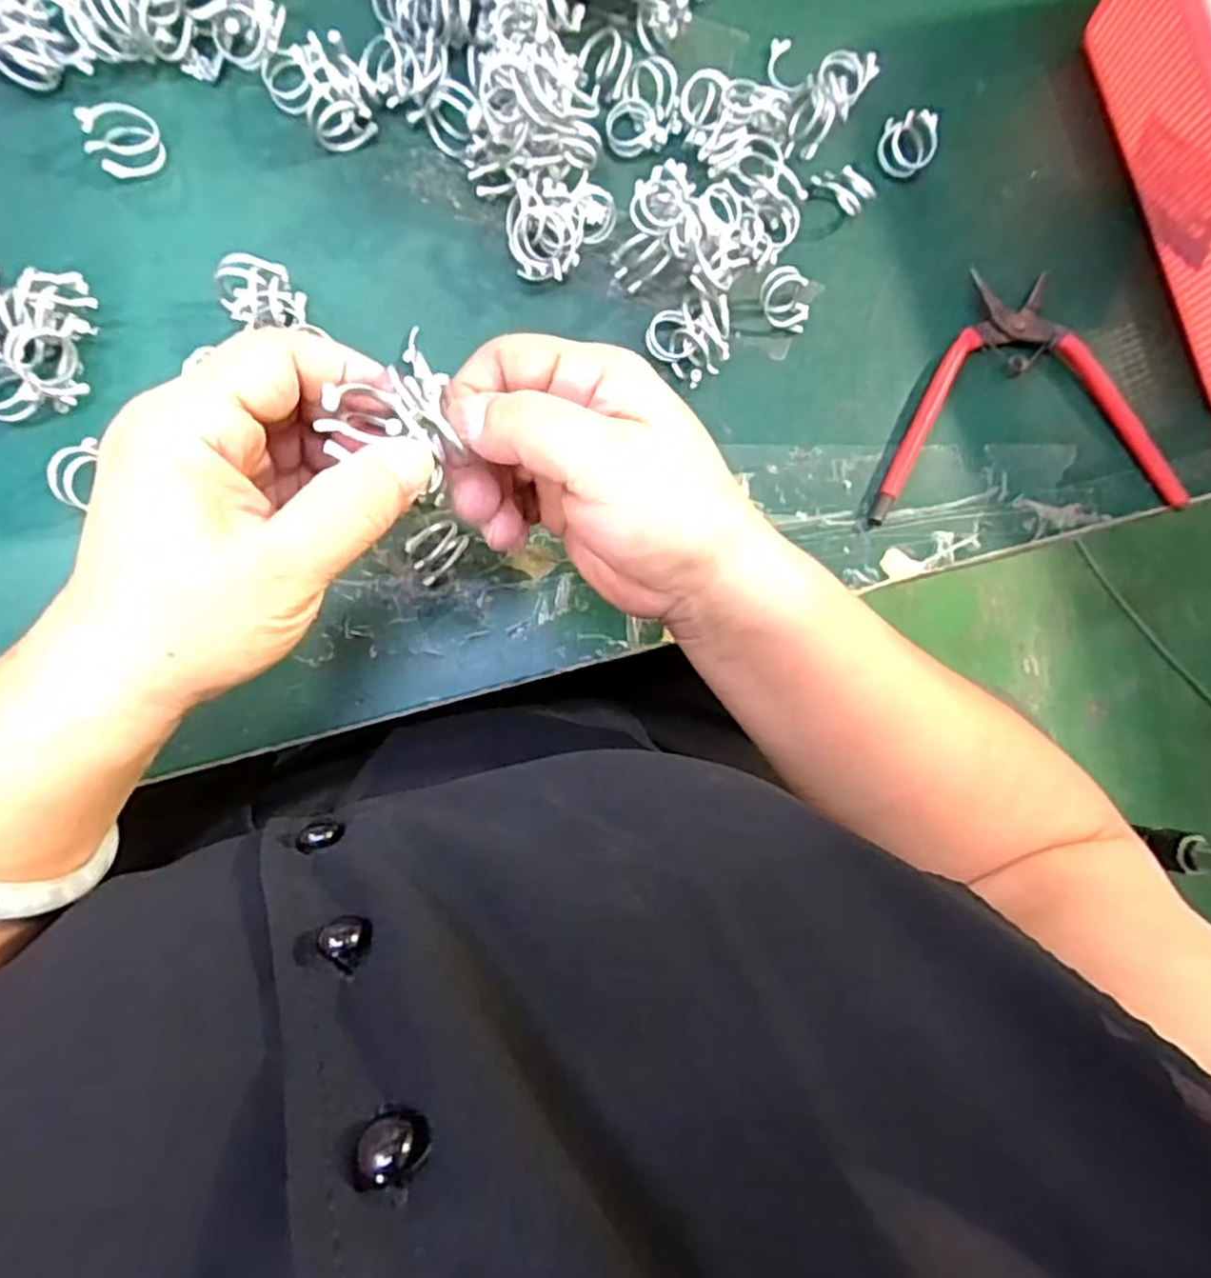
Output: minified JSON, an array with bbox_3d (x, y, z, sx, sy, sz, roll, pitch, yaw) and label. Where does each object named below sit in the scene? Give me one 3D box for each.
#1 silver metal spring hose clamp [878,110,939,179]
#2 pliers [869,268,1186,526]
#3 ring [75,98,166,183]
[{"bbox_3d":[0.144,-0.236,0.345,0.027,0.015,0.023,35,82,-7],"label":"silver metal spring hose clamp"},{"bbox_3d":[0.194,-0.116,0.344,0.153,0.014,0.113,-6,88,-10],"label":"pliers"},{"bbox_3d":[-0.195,-0.202,0.293,0.027,0.016,0.026,0,87,-10],"label":"ring"}]

